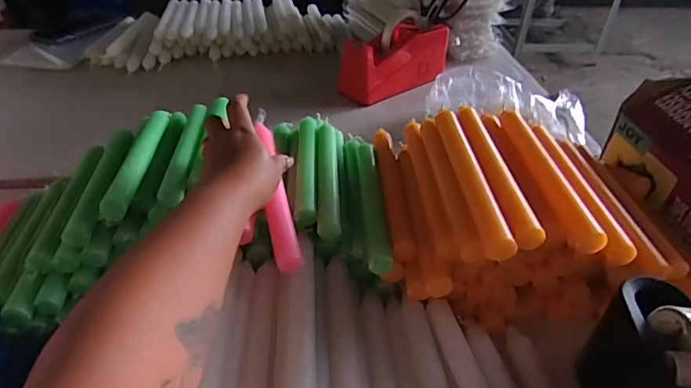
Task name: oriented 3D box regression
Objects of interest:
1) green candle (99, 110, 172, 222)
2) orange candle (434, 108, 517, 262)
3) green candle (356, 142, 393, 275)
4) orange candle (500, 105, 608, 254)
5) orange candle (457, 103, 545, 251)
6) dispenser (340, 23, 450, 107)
[{"bbox_3d":[-0.218,-0.043,0.530,0.022,0.020,0.198,0,37,-3],"label":"green candle"},{"bbox_3d":[0.110,-0.023,0.455,0.021,0.021,0.214,-2,37,-5],"label":"orange candle"},{"bbox_3d":[0.027,0.006,0.511,0.021,0.017,0.193,-1,37,-3],"label":"green candle"},{"bbox_3d":[0.183,-0.027,0.458,0.019,0.020,0.213,0,37,-3],"label":"orange candle"},{"bbox_3d":[0.132,-0.027,0.457,0.024,0.019,0.205,-2,37,-5],"label":"orange candle"},{"bbox_3d":[0.090,-0.240,0.876,0.210,0.093,0.085,-27,45,-33],"label":"dispenser"}]

